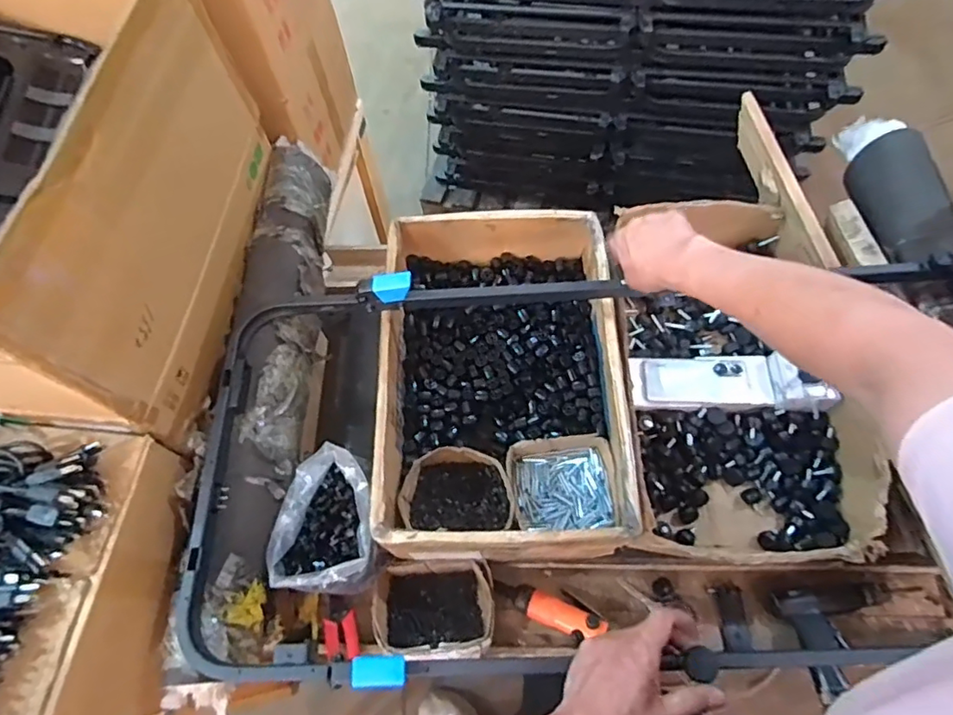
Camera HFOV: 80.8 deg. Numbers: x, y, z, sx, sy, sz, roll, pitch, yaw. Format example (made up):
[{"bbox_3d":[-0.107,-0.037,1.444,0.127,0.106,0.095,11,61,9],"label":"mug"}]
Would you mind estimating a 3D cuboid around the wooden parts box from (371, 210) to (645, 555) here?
[{"bbox_3d":[0.040,0.023,0.879,0.342,0.156,0.529,-2,64,3],"label":"wooden parts box"}]

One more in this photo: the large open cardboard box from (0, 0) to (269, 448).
[{"bbox_3d":[-0.658,-0.236,0.755,0.557,0.317,0.582,4,65,5],"label":"large open cardboard box"}]

